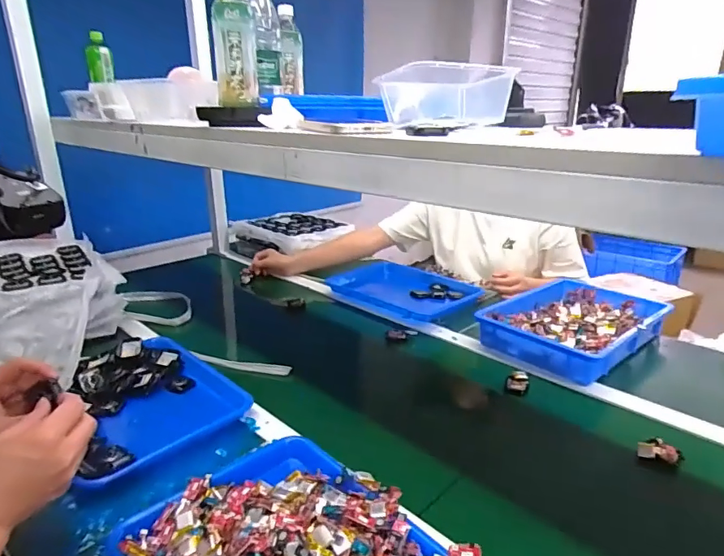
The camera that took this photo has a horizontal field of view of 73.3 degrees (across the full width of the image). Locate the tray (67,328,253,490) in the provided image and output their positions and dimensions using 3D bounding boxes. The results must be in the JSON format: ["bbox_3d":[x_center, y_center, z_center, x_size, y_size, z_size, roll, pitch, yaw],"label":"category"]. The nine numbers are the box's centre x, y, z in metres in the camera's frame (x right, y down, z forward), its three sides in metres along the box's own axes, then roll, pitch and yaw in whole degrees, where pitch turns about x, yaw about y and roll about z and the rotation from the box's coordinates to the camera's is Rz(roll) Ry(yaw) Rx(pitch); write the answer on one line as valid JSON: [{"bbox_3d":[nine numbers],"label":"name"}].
[{"bbox_3d":[-0.347,0.195,0.770,0.249,0.066,0.301,-18,26,-42],"label":"tray"}]

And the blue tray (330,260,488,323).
[{"bbox_3d":[0.093,0.022,1.176,0.220,0.033,0.335,-18,26,-42],"label":"blue tray"}]

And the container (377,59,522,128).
[{"bbox_3d":[0.112,-0.230,0.615,0.168,0.067,0.095,-13,23,-33],"label":"container"}]

